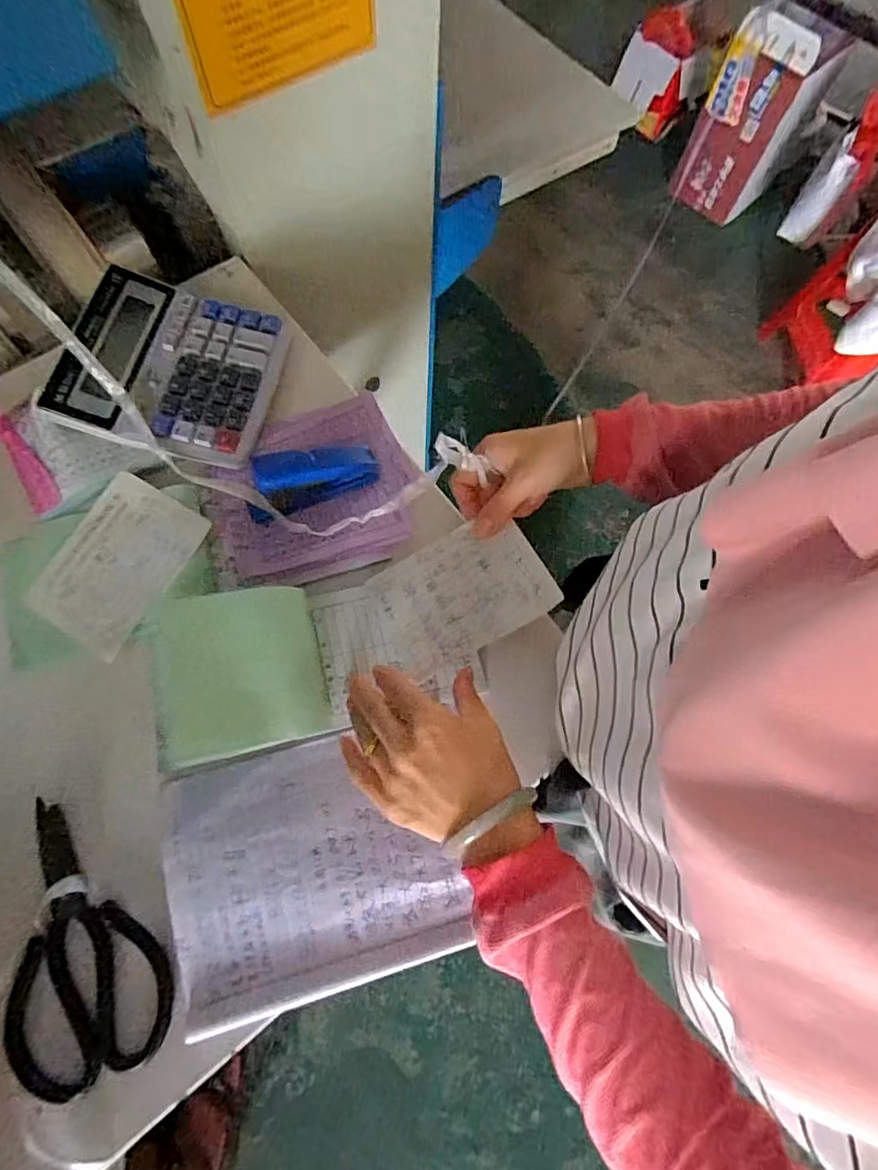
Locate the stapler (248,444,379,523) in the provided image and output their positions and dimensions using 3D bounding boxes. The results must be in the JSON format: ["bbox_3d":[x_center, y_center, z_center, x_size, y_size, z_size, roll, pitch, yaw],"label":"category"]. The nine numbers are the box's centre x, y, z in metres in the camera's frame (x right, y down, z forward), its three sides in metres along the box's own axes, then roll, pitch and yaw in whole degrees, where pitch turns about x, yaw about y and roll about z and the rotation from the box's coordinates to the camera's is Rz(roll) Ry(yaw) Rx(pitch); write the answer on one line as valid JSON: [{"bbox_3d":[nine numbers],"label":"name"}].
[{"bbox_3d":[-0.104,-0.092,0.444,0.110,0.055,0.033,-23,74,-10],"label":"stapler"}]

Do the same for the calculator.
[{"bbox_3d":[-0.228,-0.190,0.471,0.177,0.033,0.160,12,71,1],"label":"calculator"}]

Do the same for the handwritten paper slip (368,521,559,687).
[{"bbox_3d":[0.014,0.005,0.429,0.131,0.029,0.093,-25,75,-9],"label":"handwritten paper slip"}]

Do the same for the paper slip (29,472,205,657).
[{"bbox_3d":[-0.252,-0.019,0.433,0.094,0.016,0.126,30,74,8],"label":"paper slip"}]

